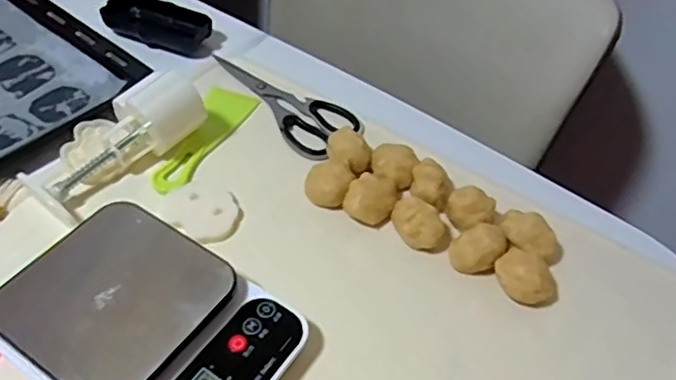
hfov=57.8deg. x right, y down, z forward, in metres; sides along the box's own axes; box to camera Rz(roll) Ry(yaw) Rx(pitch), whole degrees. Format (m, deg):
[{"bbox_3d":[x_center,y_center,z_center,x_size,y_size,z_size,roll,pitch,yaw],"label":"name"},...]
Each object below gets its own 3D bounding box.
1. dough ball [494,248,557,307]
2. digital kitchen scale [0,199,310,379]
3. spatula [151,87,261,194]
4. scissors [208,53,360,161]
[{"bbox_3d":[0.140,0.066,0.453,0.045,0.034,0.035,38,55,24],"label":"dough ball"},{"bbox_3d":[-0.124,0.090,0.400,0.179,0.037,0.131,29,52,17],"label":"digital kitchen scale"},{"bbox_3d":[-0.124,-0.047,0.543,0.049,0.006,0.138,23,50,13],"label":"spatula"},{"bbox_3d":[-0.057,-0.087,0.583,0.169,0.010,0.067,36,54,23],"label":"scissors"}]

